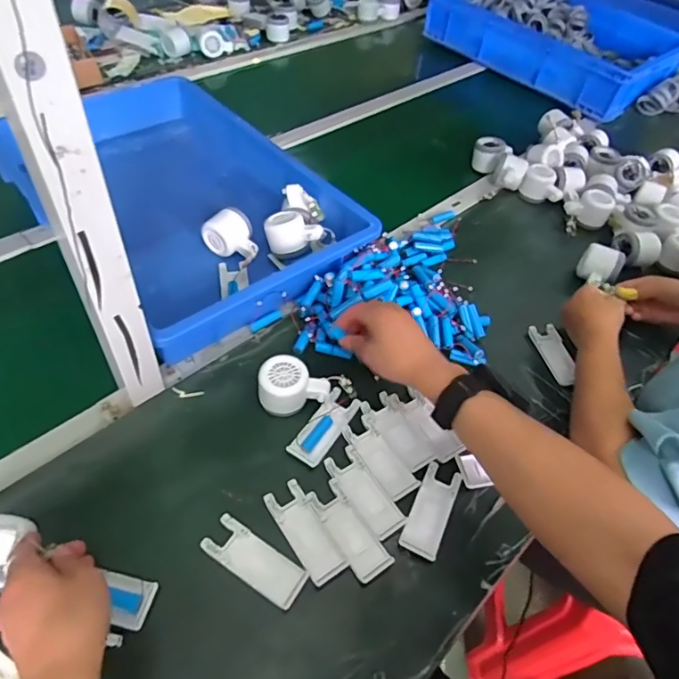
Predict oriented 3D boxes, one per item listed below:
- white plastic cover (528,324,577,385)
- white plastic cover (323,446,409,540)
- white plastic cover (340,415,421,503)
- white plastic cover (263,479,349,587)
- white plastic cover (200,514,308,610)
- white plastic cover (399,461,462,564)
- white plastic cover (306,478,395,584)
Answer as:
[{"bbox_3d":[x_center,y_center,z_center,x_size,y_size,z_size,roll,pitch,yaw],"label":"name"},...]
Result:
[{"bbox_3d":[0.308,0.021,0.708,0.039,0.015,0.105,-4,52,-12],"label":"white plastic cover"},{"bbox_3d":[0.027,0.166,0.546,0.041,0.005,0.104,-24,58,-25],"label":"white plastic cover"},{"bbox_3d":[0.047,0.135,0.576,0.041,0.005,0.103,-26,59,-26],"label":"white plastic cover"},{"bbox_3d":[-0.035,0.196,0.512,0.040,0.009,0.102,-25,59,-25],"label":"white plastic cover"},{"bbox_3d":[-0.083,0.216,0.486,0.102,0.008,0.042,29,53,15],"label":"white plastic cover"},{"bbox_3d":[0.100,0.183,0.538,0.039,0.007,0.105,24,52,11],"label":"white plastic cover"},{"bbox_3d":[0.010,0.197,0.518,0.039,0.006,0.103,-25,59,-25],"label":"white plastic cover"}]

